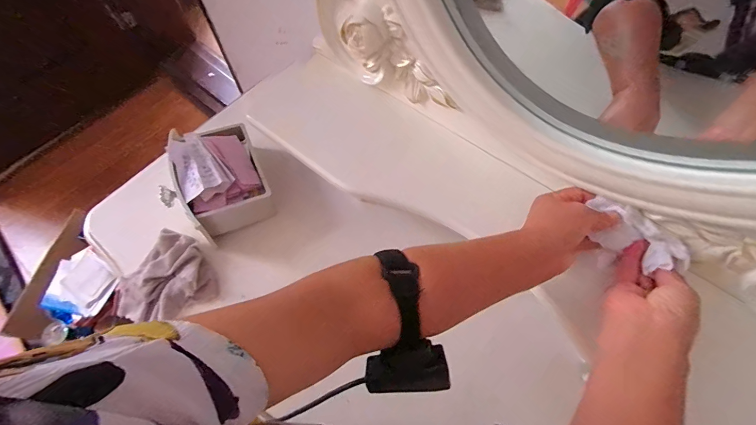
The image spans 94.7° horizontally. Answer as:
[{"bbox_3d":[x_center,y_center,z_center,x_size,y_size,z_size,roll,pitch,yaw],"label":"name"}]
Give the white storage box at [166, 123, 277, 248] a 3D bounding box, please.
[{"bbox_3d":[-0.227,-0.052,0.504,0.112,0.067,0.150,-25,65,-11],"label":"white storage box"}]

